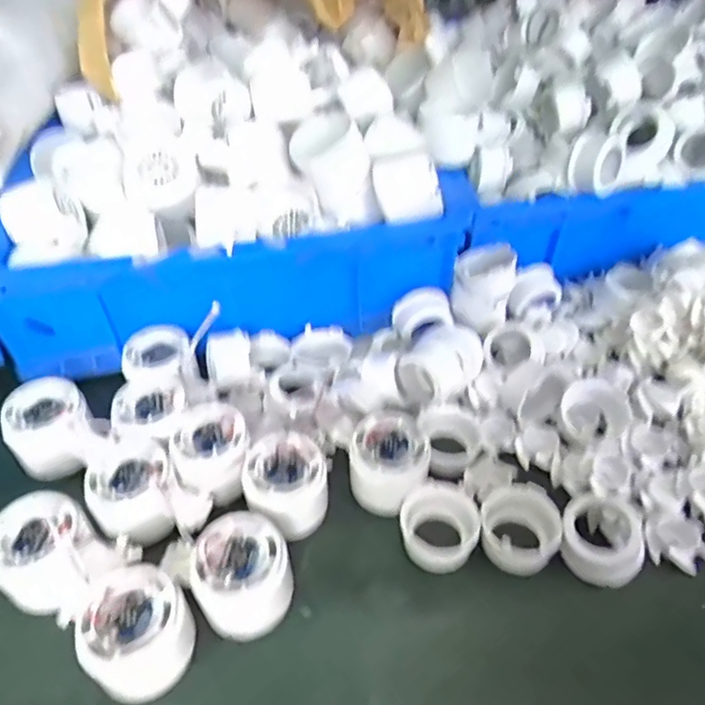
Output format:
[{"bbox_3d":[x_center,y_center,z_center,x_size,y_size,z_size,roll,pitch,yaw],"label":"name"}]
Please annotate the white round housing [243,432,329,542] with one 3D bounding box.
[{"bbox_3d":[-0.048,0.096,0.416,0.058,0.044,0.068,-4,45,-4],"label":"white round housing"}]

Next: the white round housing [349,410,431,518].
[{"bbox_3d":[0.027,0.083,0.428,0.061,0.044,0.065,0,45,0],"label":"white round housing"}]

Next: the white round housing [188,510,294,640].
[{"bbox_3d":[-0.067,0.143,0.362,0.064,0.049,0.063,0,45,0],"label":"white round housing"}]

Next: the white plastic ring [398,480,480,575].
[{"bbox_3d":[0.062,0.124,0.406,0.053,0.028,0.053,0,45,0],"label":"white plastic ring"}]

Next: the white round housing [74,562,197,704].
[{"bbox_3d":[-0.125,0.168,0.337,0.061,0.047,0.068,-28,51,-25],"label":"white round housing"}]

